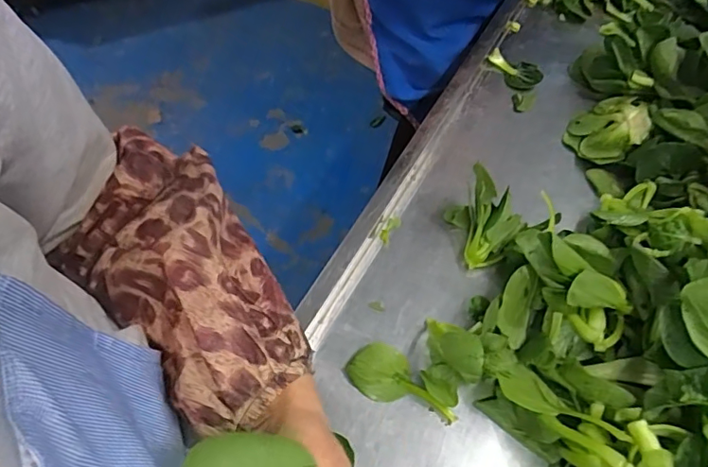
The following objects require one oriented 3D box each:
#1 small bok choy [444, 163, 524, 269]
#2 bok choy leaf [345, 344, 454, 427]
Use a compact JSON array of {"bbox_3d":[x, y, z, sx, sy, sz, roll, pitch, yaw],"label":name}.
[{"bbox_3d":[0.124,-0.016,0.496,0.057,0.077,0.066,-16,59,-6],"label":"small bok choy"},{"bbox_3d":[0.040,0.120,0.437,0.092,0.016,0.041,17,61,13],"label":"bok choy leaf"}]

